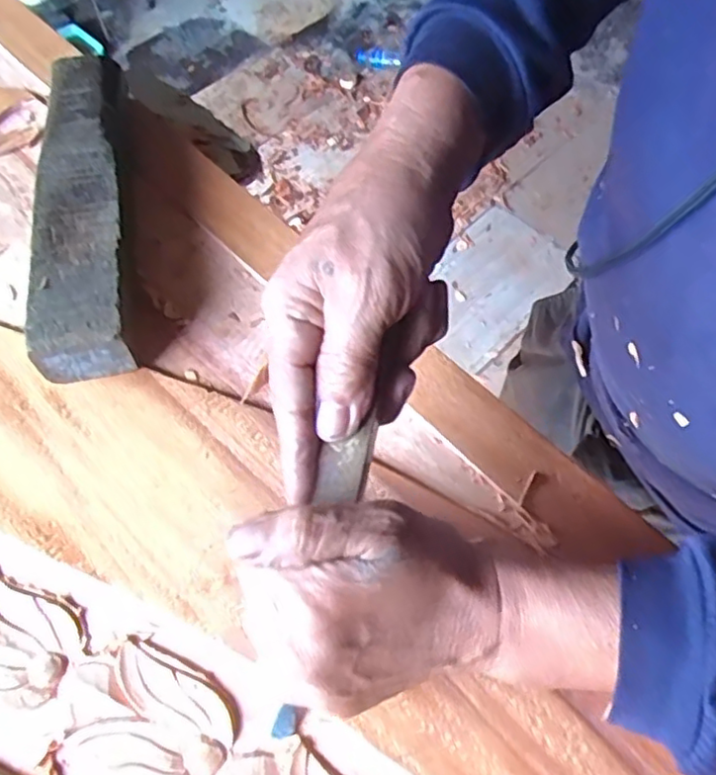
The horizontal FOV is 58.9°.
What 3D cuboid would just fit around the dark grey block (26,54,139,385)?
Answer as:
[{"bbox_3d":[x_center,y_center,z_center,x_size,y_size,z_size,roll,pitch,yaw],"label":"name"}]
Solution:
[{"bbox_3d":[-0.183,-0.127,0.438,0.053,0.051,0.258,-8,61,-4],"label":"dark grey block"}]

